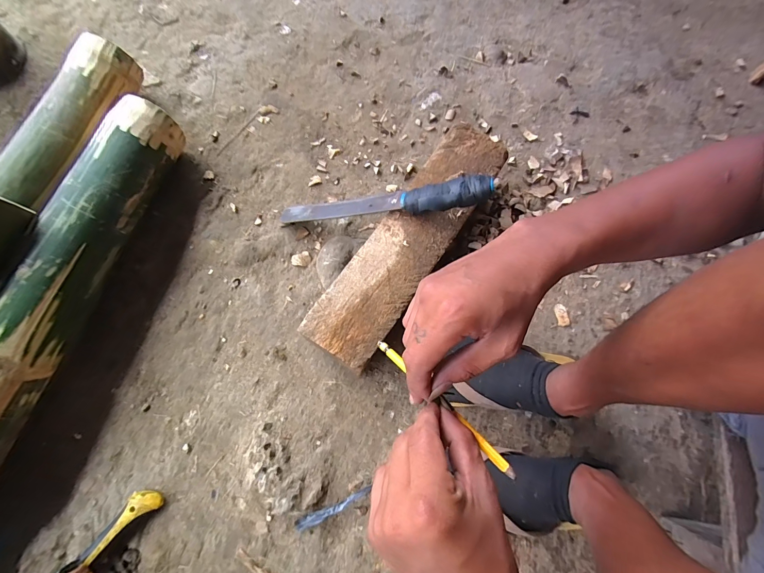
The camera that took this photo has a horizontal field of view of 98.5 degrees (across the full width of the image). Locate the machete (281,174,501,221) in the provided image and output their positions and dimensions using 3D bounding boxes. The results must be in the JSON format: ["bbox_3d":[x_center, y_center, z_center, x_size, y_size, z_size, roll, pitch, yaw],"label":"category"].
[{"bbox_3d":[-0.010,-0.129,0.512,0.354,0.024,0.045,0,72,27],"label":"machete"}]

